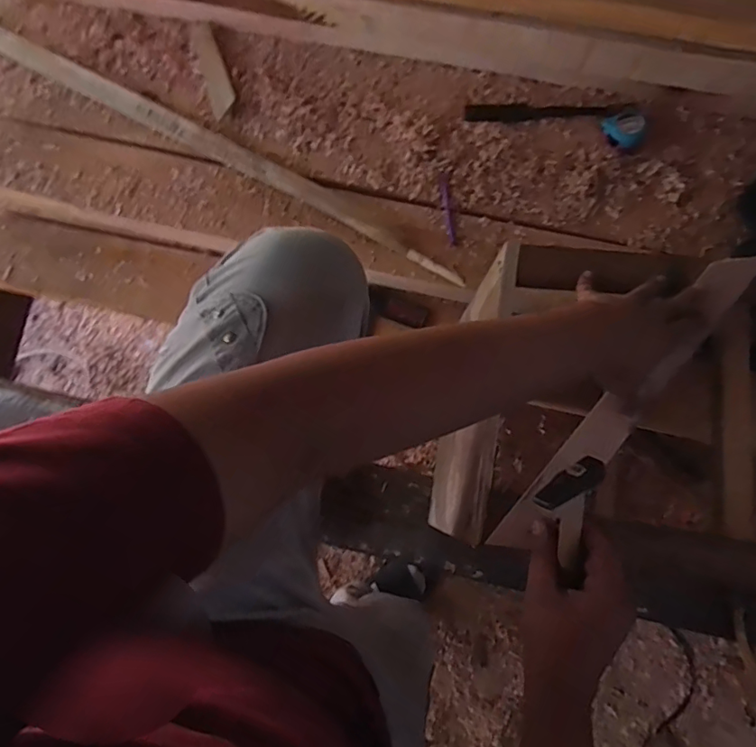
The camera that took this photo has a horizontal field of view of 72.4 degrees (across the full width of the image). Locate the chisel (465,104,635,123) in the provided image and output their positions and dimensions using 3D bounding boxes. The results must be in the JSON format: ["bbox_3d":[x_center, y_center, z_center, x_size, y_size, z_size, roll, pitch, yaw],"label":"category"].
[{"bbox_3d":[0.281,-0.437,0.860,0.265,0.019,0.041,1,77,2],"label":"chisel"}]

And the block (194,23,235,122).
[{"bbox_3d":[-0.282,-0.520,0.880,0.042,0.014,0.190,-19,77,-2],"label":"block"}]

